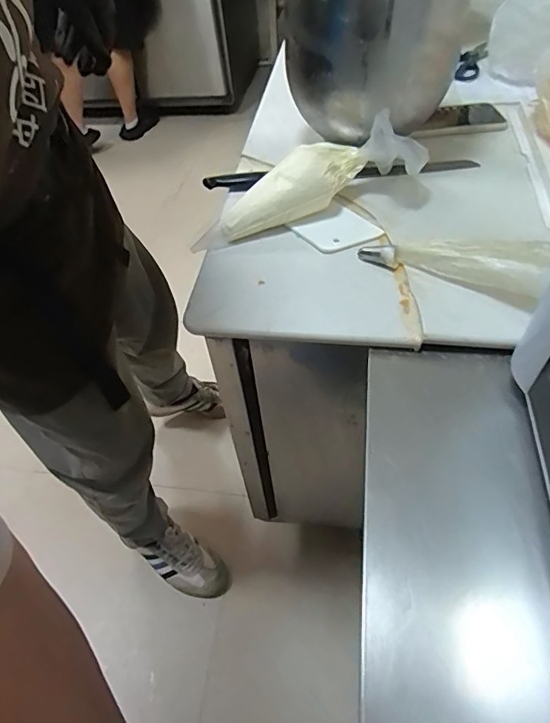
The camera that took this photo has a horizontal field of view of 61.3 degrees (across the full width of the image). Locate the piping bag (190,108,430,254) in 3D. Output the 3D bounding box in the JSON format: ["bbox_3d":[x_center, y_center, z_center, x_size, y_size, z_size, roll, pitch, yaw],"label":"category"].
[{"bbox_3d":[0.030,-0.202,0.545,0.270,0.078,0.079,-26,53,1],"label":"piping bag"}]

